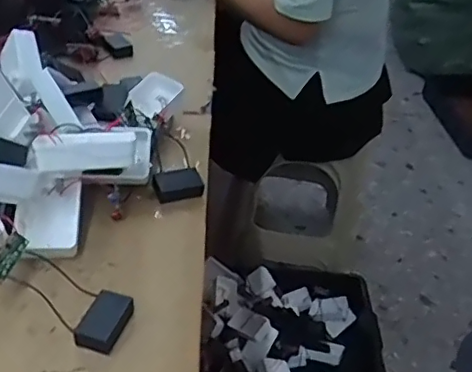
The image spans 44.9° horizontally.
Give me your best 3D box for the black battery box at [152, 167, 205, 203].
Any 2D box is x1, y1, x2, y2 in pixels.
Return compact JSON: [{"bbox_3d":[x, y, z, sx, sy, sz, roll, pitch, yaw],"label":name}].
[{"bbox_3d":[-0.063,-0.002,0.604,0.050,0.019,0.033,-15,43,-25],"label":"black battery box"}]

